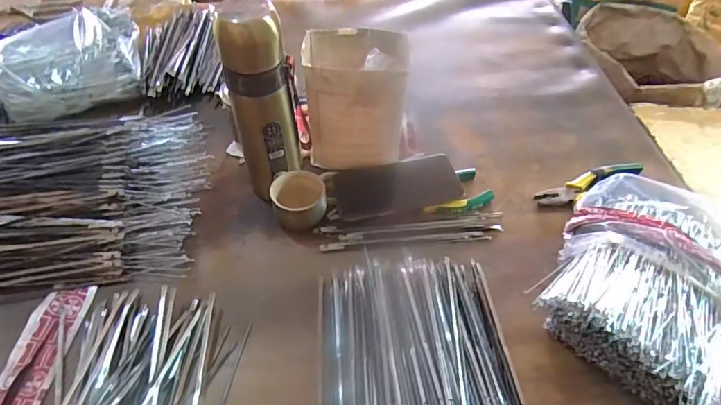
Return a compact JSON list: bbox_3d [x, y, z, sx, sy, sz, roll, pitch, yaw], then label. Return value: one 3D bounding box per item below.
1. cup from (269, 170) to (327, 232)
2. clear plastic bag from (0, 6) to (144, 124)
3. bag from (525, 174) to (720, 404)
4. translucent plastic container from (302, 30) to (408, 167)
[{"bbox_3d":[-0.072,0.001,0.541,0.061,0.053,0.054,-5,51,-5],"label":"cup"},{"bbox_3d":[-0.455,-0.227,0.698,0.223,0.053,0.225,-21,53,-17],"label":"clear plastic bag"},{"bbox_3d":[0.287,0.099,0.432,0.187,0.070,0.268,-26,55,-20],"label":"bag"},{"bbox_3d":[-0.006,-0.125,0.567,0.118,0.138,0.099,1,50,0],"label":"translucent plastic container"}]

